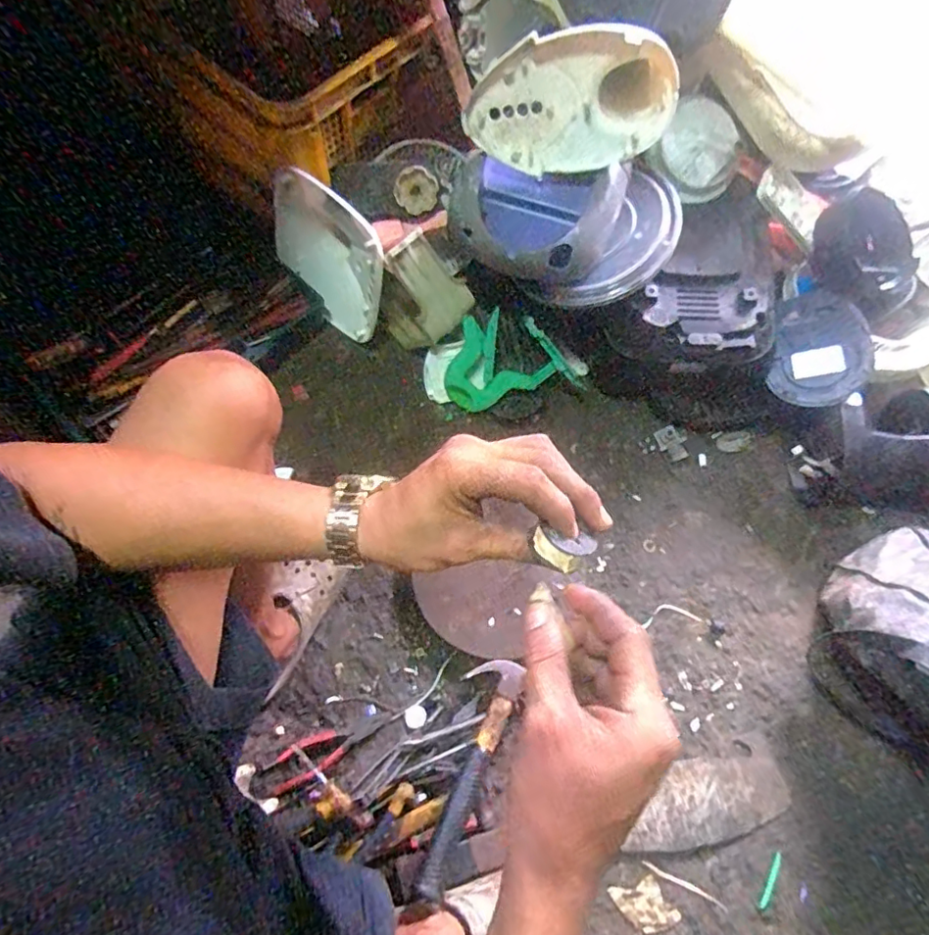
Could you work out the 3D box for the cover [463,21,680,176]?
[{"bbox_3d":[0.132,-0.463,0.718,0.251,0.155,0.050,1,45,4],"label":"cover"}]

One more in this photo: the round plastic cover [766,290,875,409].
[{"bbox_3d":[0.546,-0.188,0.863,0.126,0.023,0.191,9,79,30],"label":"round plastic cover"}]

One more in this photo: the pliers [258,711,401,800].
[{"bbox_3d":[-0.186,0.383,0.768,0.189,0.014,0.047,-25,68,-10],"label":"pliers"}]

